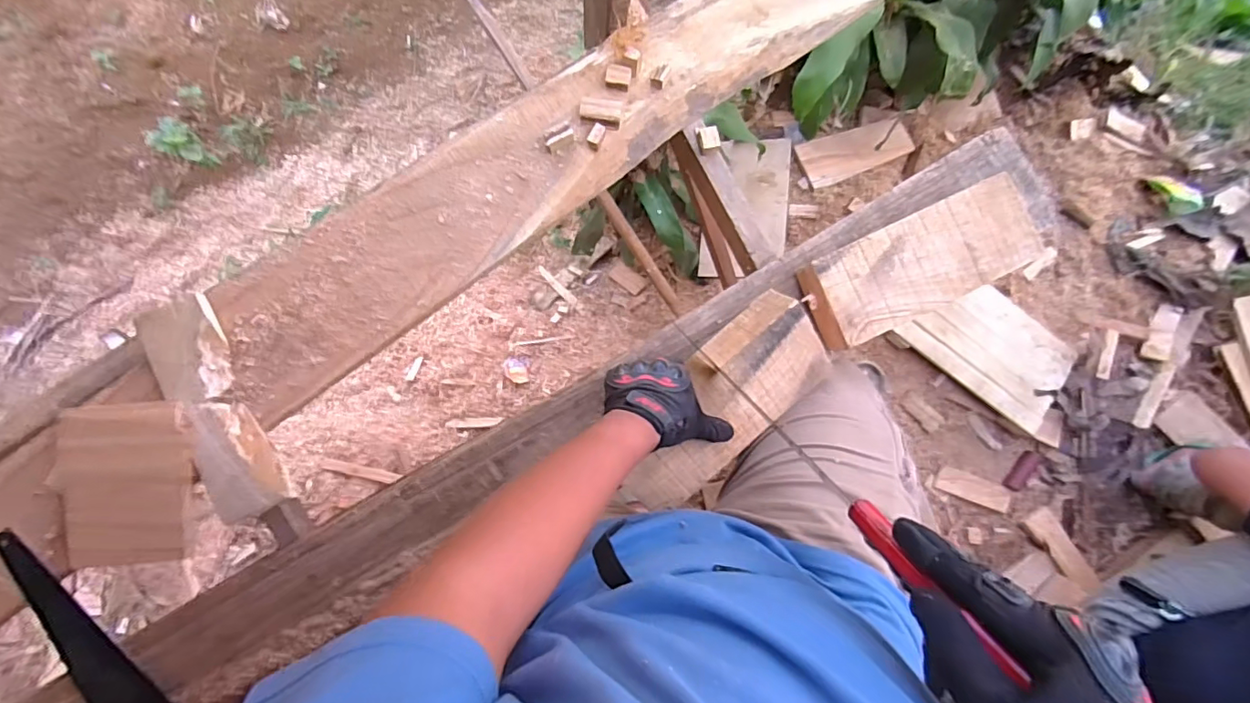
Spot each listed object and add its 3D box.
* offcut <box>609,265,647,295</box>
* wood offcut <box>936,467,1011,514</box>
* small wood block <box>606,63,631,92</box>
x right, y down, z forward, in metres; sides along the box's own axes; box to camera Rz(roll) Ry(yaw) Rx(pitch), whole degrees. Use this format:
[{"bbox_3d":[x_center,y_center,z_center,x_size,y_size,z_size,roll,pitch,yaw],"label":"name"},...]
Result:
[{"bbox_3d":[0.008,-0.216,1.589,0.120,0.014,0.056,38,88,28],"label":"offcut"},{"bbox_3d":[0.864,0.341,1.306,0.184,0.025,0.059,21,88,2],"label":"wood offcut"},{"bbox_3d":[-0.009,-0.379,0.733,0.034,0.018,0.027,14,87,2],"label":"small wood block"}]

